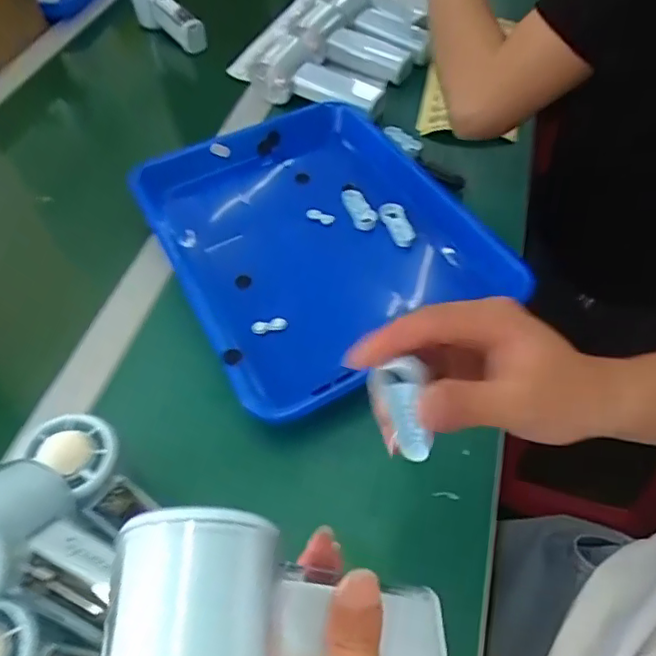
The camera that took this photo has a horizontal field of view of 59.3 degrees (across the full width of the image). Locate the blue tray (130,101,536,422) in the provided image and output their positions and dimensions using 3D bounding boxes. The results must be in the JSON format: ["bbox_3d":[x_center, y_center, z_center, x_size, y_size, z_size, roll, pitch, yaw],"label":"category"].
[{"bbox_3d":[-0.011,-0.081,0.506,0.248,0.057,0.301,-25,54,-15],"label":"blue tray"}]

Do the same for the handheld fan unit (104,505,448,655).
[{"bbox_3d":[-0.016,0.122,0.227,0.063,0.153,0.055,-32,43,31],"label":"handheld fan unit"}]

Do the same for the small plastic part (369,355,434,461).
[{"bbox_3d":[0.034,0.036,0.258,0.021,0.049,0.018,-17,16,-9],"label":"small plastic part"}]

